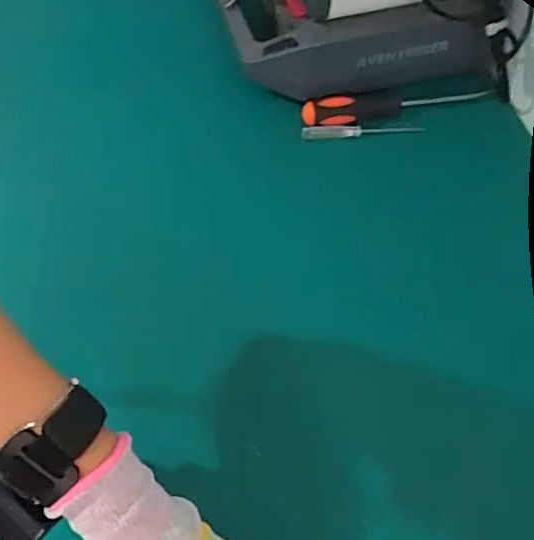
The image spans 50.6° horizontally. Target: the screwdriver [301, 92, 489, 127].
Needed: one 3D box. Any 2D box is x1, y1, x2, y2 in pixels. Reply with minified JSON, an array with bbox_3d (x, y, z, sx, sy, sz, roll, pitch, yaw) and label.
[{"bbox_3d":[0.123,-0.158,0.533,0.175,0.024,0.026,-10,61,-8],"label":"screwdriver"}]

